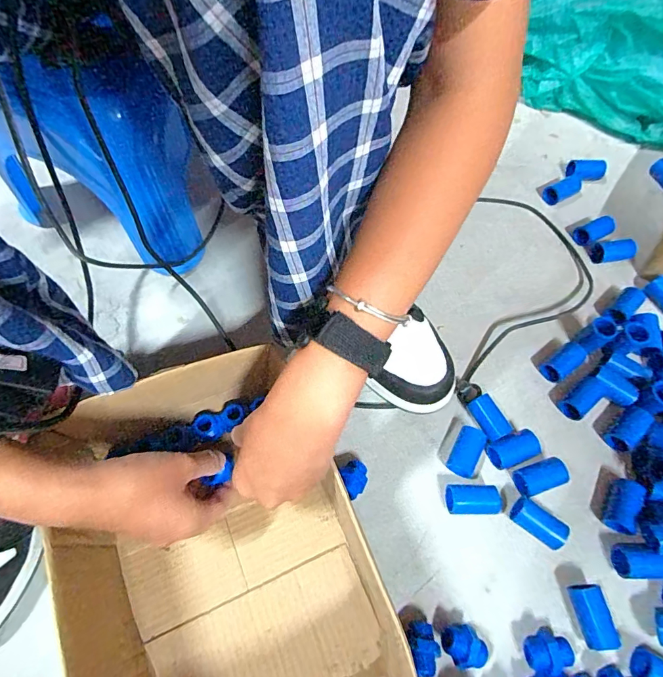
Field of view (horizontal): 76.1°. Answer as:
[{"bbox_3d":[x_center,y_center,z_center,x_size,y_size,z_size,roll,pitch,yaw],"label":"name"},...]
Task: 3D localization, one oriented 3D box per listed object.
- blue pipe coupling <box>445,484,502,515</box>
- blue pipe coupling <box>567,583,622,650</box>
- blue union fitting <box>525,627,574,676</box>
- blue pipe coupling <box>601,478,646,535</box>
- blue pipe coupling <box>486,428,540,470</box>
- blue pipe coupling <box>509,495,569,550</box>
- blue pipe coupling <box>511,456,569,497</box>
[{"bbox_3d":[0.132,0.153,0.400,0.046,0.026,0.025,2,63,0],"label":"blue pipe coupling"},{"bbox_3d":[0.223,0.238,0.362,0.023,0.025,0.045,-6,63,-4],"label":"blue pipe coupling"},{"bbox_3d":[0.176,0.258,0.349,0.033,0.028,0.026,-11,63,-7],"label":"blue union fitting"},{"bbox_3d":[0.276,0.159,0.402,0.020,0.026,0.049,30,66,14],"label":"blue pipe coupling"},{"bbox_3d":[0.179,0.113,0.424,0.047,0.029,0.028,-14,64,-8],"label":"blue pipe coupling"},{"bbox_3d":[0.191,0.172,0.394,0.050,0.026,0.023,32,67,14],"label":"blue pipe coupling"},{"bbox_3d":[0.200,0.136,0.412,0.048,0.030,0.027,-17,64,-9],"label":"blue pipe coupling"}]

